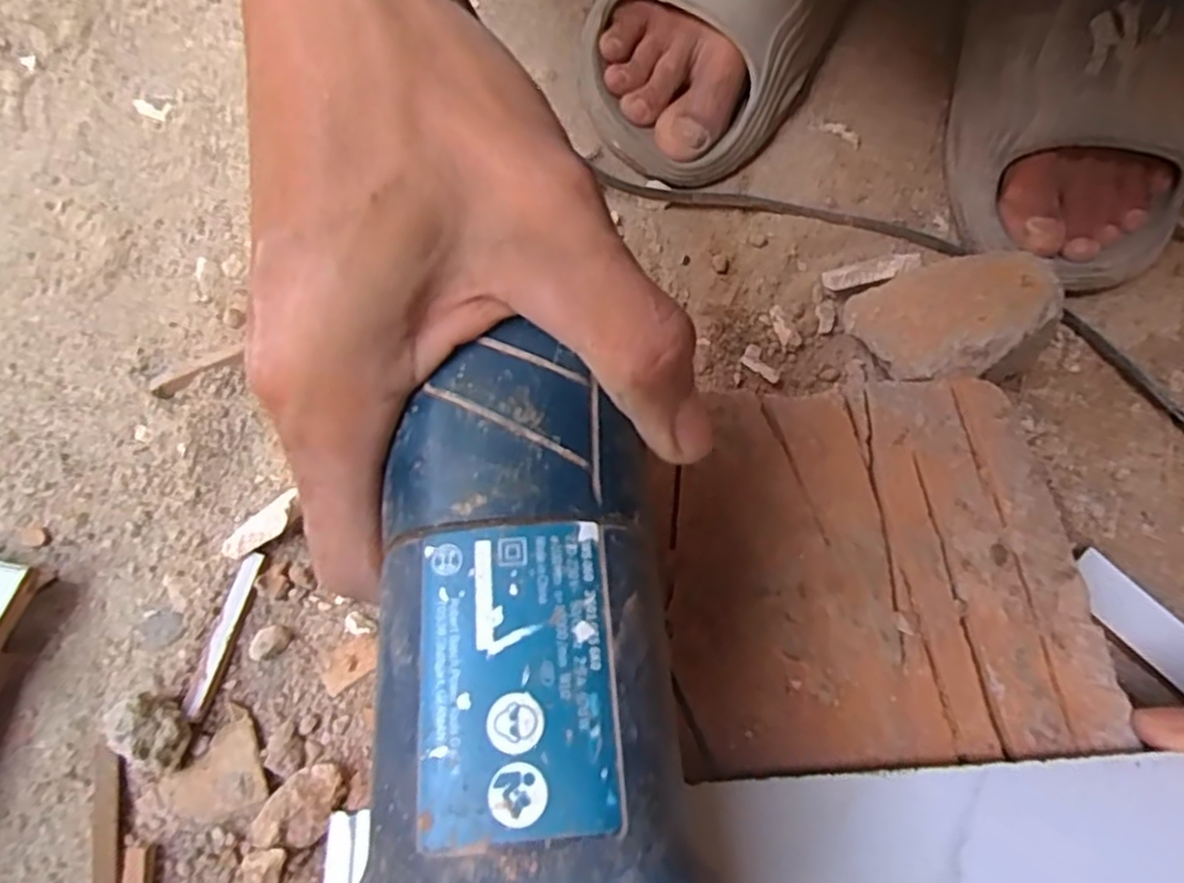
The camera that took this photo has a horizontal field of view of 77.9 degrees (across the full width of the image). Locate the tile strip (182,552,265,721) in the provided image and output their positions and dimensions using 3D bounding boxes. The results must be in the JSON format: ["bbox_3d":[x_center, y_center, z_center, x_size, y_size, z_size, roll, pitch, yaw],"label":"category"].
[{"bbox_3d":[-0.149,0.077,0.297,0.009,0.007,0.066,9,62,2],"label":"tile strip"}]

